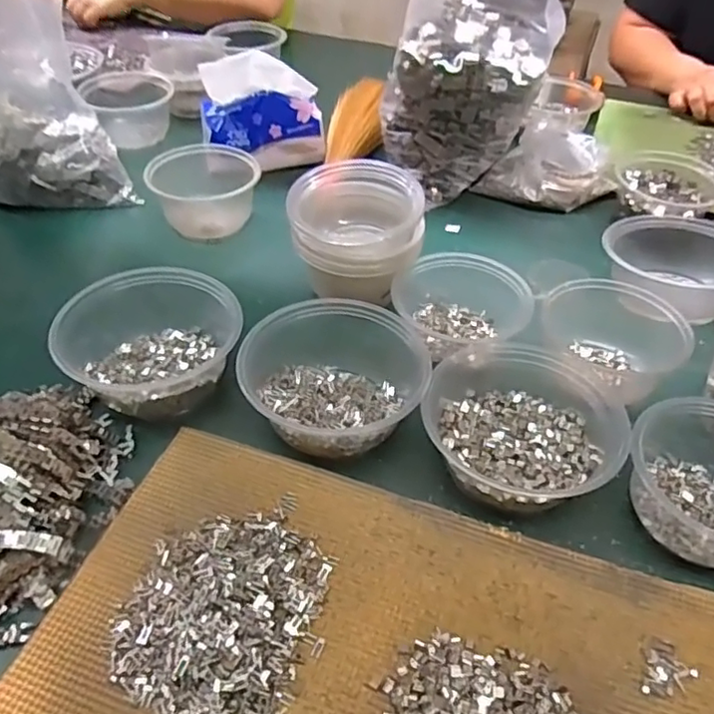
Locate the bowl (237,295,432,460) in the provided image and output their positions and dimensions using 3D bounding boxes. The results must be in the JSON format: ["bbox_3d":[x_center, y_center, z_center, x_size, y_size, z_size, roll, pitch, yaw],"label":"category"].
[{"bbox_3d":[-0.019,0.016,0.464,0.124,0.057,0.117,1,45,-1],"label":"bowl"}]

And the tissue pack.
[{"bbox_3d":[-0.111,-0.291,0.721,0.137,0.118,0.063,-6,46,-9],"label":"tissue pack"}]

